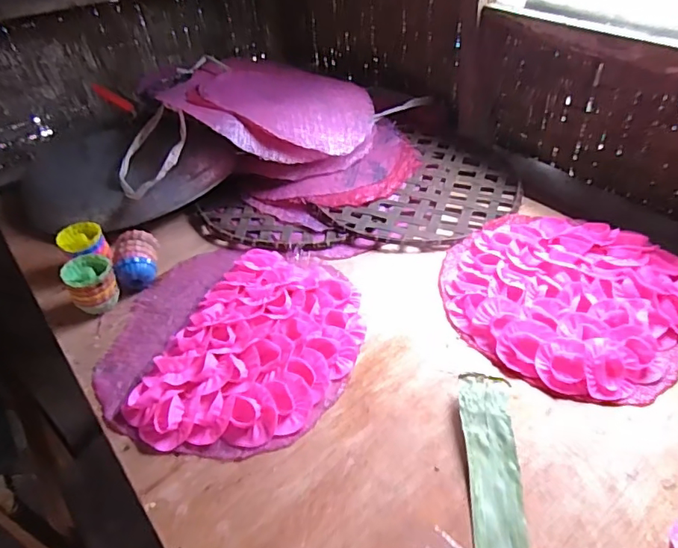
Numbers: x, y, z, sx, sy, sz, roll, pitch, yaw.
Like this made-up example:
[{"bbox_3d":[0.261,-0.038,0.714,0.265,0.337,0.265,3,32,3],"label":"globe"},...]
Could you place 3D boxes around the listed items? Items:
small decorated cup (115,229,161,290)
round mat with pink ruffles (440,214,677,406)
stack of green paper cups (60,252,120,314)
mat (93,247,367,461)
[{"bbox_3d":[-0.298,-0.019,0.770,0.056,0.061,0.084,-13,42,-10],"label":"small decorated cup"},{"bbox_3d":[0.306,0.022,0.695,0.300,0.022,0.316,-2,42,2],"label":"round mat with pink ruffles"},{"bbox_3d":[-0.348,0.018,0.731,0.066,0.070,0.067,-32,49,-28],"label":"stack of green paper cups"},{"bbox_3d":[-0.141,0.075,0.676,0.324,0.033,0.328,-2,42,2],"label":"mat"}]

